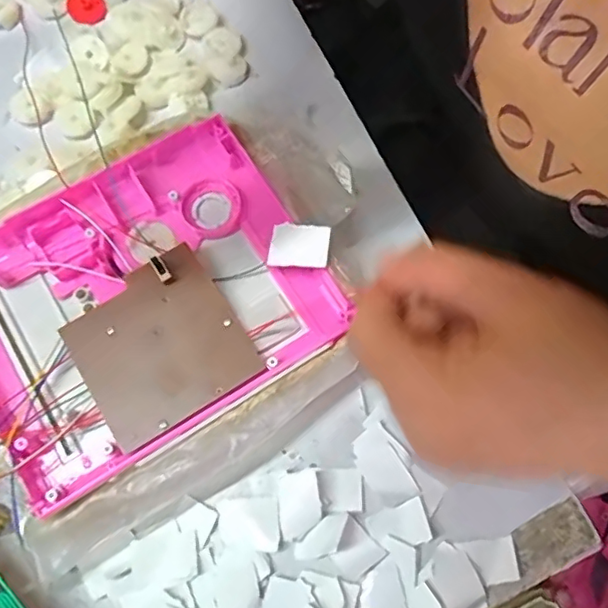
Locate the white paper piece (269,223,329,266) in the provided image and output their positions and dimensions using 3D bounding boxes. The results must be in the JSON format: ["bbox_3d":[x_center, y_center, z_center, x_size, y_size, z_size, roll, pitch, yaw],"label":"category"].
[{"bbox_3d":[-0.002,-0.028,0.271,0.030,0.004,0.022,4,71,21],"label":"white paper piece"}]

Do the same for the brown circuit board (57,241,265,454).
[{"bbox_3d":[-0.068,0.018,0.264,0.071,0.009,0.073,-32,75,-11],"label":"brown circuit board"}]

